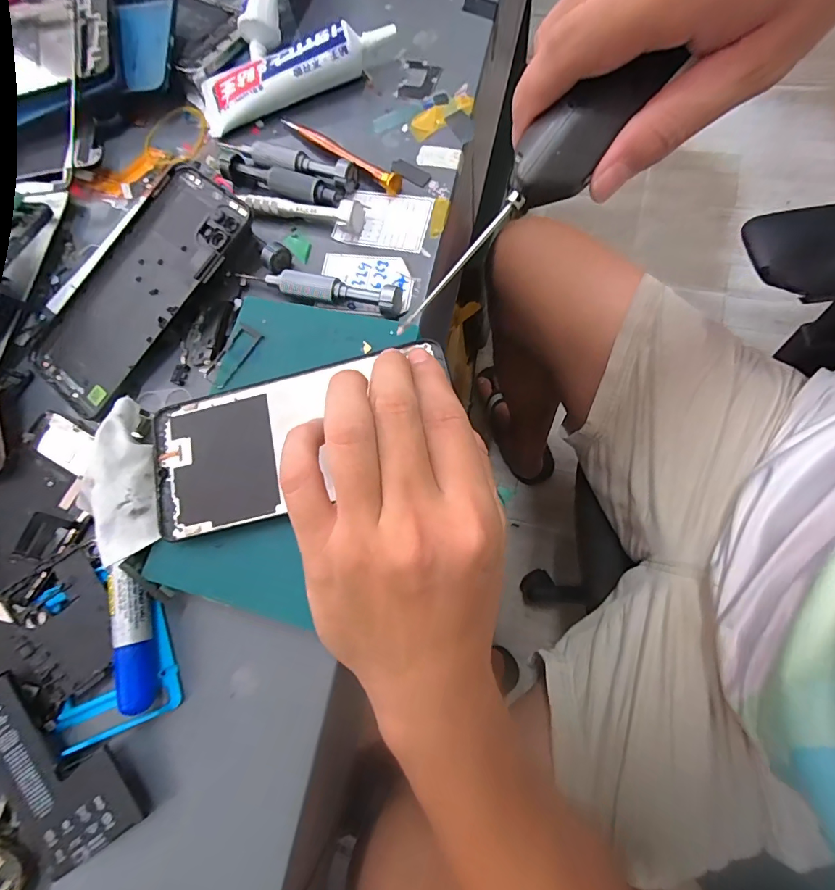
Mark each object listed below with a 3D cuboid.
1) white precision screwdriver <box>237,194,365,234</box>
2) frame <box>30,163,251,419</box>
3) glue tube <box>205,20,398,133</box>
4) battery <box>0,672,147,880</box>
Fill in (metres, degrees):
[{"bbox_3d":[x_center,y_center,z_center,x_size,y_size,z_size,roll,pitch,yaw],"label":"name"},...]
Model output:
[{"bbox_3d":[-0.075,-0.149,0.276,0.084,0.013,0.015,13,78,11],"label":"white precision screwdriver"},{"bbox_3d":[-0.178,-0.100,0.281,0.084,0.004,0.164,32,89,15],"label":"frame"},{"bbox_3d":[-0.086,-0.255,0.302,0.139,0.020,0.038,-14,78,10],"label":"glue tube"},{"bbox_3d":[-0.177,0.152,0.212,0.052,0.005,0.095,-39,81,2],"label":"battery"}]

